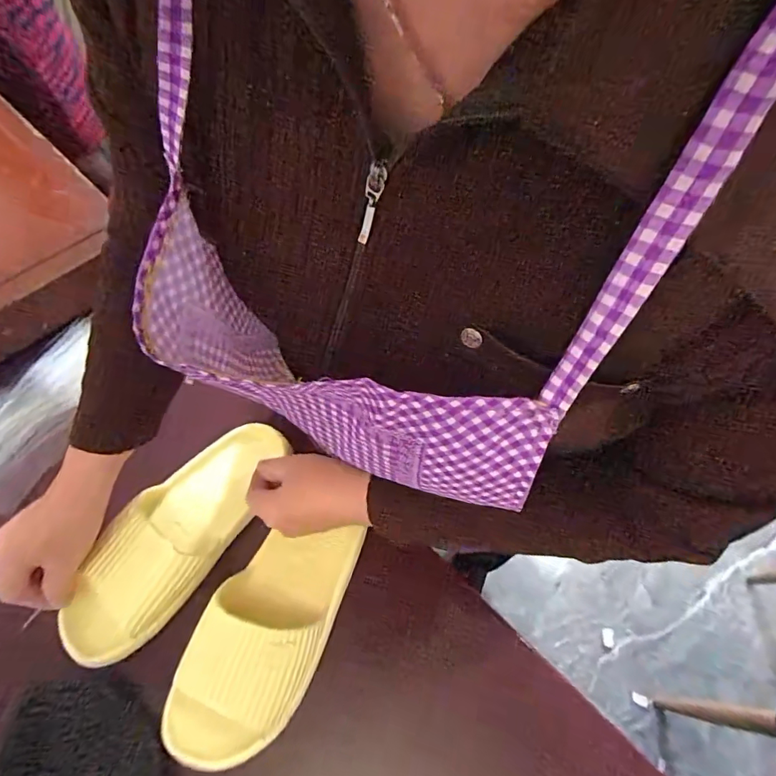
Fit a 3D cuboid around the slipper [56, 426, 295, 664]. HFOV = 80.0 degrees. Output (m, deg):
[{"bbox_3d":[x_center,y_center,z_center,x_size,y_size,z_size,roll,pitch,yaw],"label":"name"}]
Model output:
[{"bbox_3d":[-0.201,0.137,0.451,0.089,0.062,0.246,27,59,14],"label":"slipper"}]

